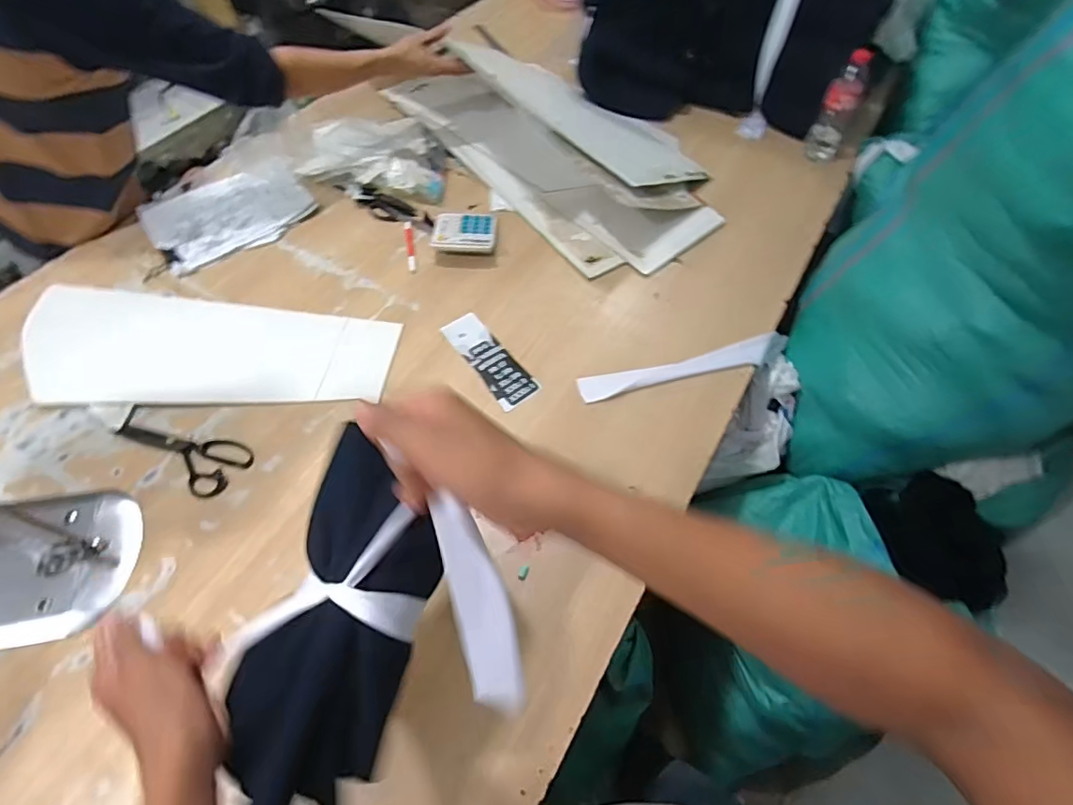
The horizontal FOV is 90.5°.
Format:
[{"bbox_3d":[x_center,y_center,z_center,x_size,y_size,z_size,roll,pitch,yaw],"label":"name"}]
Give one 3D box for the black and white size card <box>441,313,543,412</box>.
[{"bbox_3d":[-0.079,-0.075,0.902,0.072,0.009,0.205,-31,64,-20],"label":"black and white size card"}]

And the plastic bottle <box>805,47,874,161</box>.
[{"bbox_3d":[0.666,-0.650,1.168,0.074,0.202,0.059,29,61,14],"label":"plastic bottle"}]

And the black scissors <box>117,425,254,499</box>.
[{"bbox_3d":[-0.526,0.063,0.801,0.200,0.009,0.089,31,62,15],"label":"black scissors"}]

